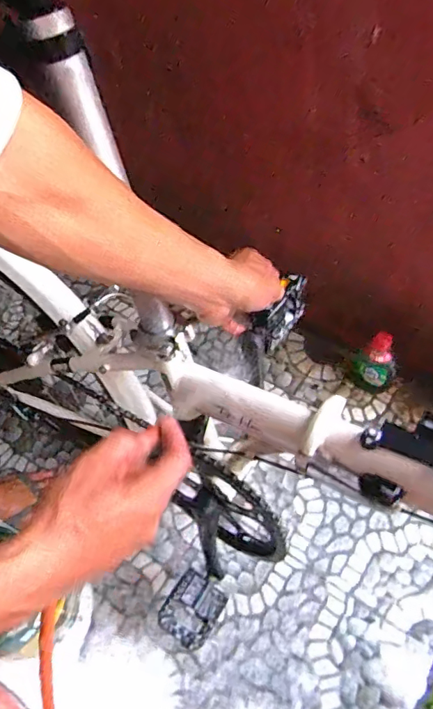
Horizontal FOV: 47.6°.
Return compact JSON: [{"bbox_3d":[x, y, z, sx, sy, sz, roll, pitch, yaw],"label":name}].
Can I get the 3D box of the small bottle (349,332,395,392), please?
[{"bbox_3d":[0.297,0.007,0.908,0.083,0.151,0.053,18,60,18],"label":"small bottle"}]

